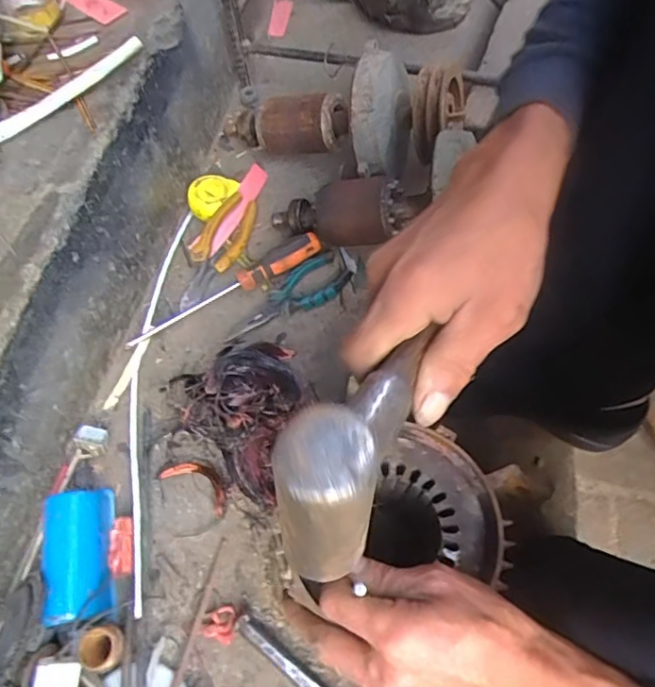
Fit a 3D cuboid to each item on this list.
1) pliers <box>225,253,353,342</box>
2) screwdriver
[{"bbox_3d":[-0.042,-0.047,0.622,0.152,0.018,0.051,-38,69,-13],"label":"pliers"},{"bbox_3d":[-0.119,-0.066,0.622,0.241,0.036,0.025,-26,67,-8],"label":"screwdriver"}]

